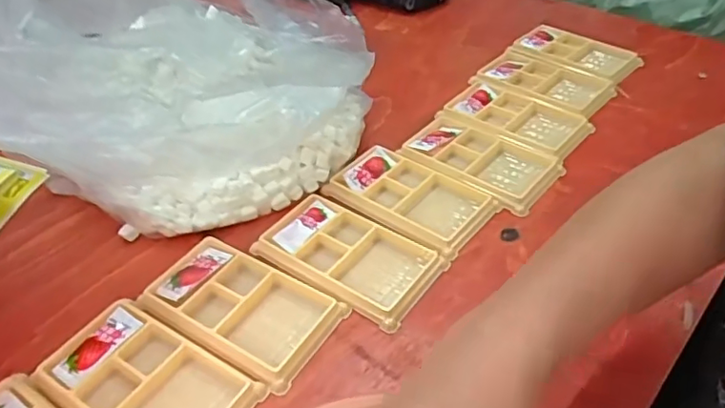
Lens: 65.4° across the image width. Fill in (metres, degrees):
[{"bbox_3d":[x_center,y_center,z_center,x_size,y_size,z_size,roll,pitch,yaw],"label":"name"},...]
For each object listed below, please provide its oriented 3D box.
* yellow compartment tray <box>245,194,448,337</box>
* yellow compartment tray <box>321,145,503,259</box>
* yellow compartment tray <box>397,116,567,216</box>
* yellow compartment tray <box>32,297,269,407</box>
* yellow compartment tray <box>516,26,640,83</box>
[{"bbox_3d":[-0.012,0.039,0.442,0.136,0.010,0.081,26,49,25],"label":"yellow compartment tray"},{"bbox_3d":[0.042,-0.009,0.489,0.132,0.010,0.080,28,50,26],"label":"yellow compartment tray"},{"bbox_3d":[0.108,-0.044,0.525,0.137,0.010,0.082,28,50,26],"label":"yellow compartment tray"},{"bbox_3d":[-0.137,0.117,0.362,0.133,0.017,0.078,25,48,23],"label":"yellow compartment tray"},{"bbox_3d":[0.255,-0.182,0.669,0.134,0.010,0.065,26,48,28],"label":"yellow compartment tray"}]

